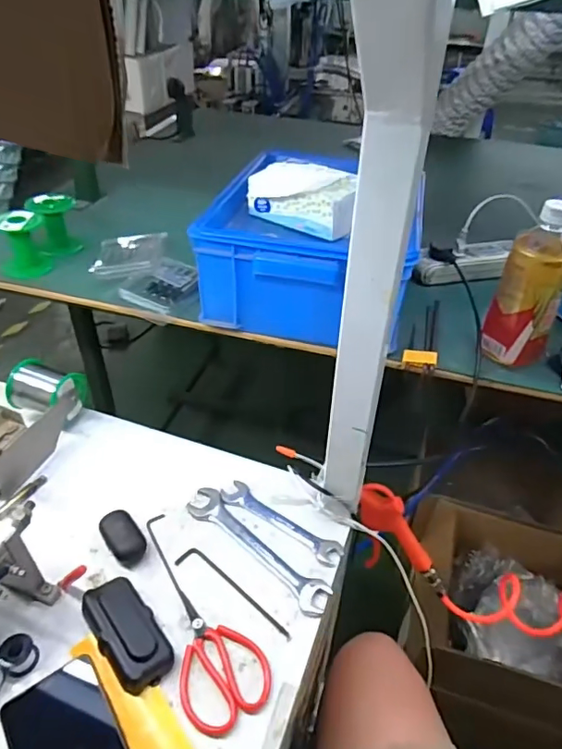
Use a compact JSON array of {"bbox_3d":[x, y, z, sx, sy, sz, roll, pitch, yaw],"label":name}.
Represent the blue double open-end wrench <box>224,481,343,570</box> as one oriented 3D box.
[{"bbox_3d":[-0.001,0.170,0.596,0.157,0.009,0.032,28,46,27],"label":"blue double open-end wrench"}]

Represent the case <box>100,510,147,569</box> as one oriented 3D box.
[{"bbox_3d":[-0.172,0.178,0.563,0.034,0.028,0.059,-28,49,-31],"label":"case"}]

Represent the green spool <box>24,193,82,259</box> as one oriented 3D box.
[{"bbox_3d":[-0.339,-0.228,0.773,0.068,0.084,0.077,-11,42,-16],"label":"green spool"}]

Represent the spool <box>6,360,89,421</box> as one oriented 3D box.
[{"bbox_3d":[-0.311,0.025,0.681,0.088,0.058,0.067,17,42,16],"label":"spool"}]

